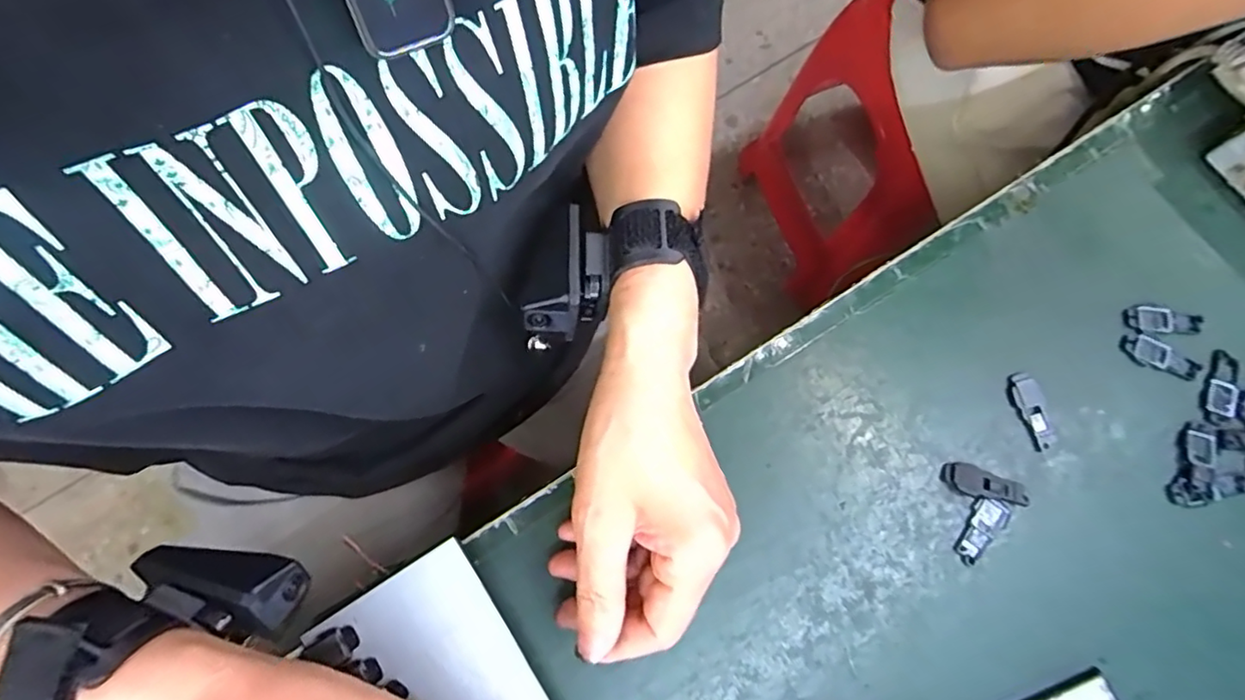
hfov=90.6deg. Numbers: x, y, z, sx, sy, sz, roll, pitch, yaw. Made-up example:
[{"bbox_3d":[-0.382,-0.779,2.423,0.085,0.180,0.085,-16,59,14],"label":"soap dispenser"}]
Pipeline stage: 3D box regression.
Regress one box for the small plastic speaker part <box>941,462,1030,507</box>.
[{"bbox_3d":[0.186,0.069,0.315,0.043,0.004,0.015,16,77,4],"label":"small plastic speaker part"}]

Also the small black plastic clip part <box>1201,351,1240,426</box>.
[{"bbox_3d":[0.321,0.021,0.329,0.016,0.004,0.041,21,77,5],"label":"small black plastic clip part"}]

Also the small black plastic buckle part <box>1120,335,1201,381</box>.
[{"bbox_3d":[0.292,0.004,0.333,0.041,0.004,0.015,25,78,6],"label":"small black plastic buckle part"}]

